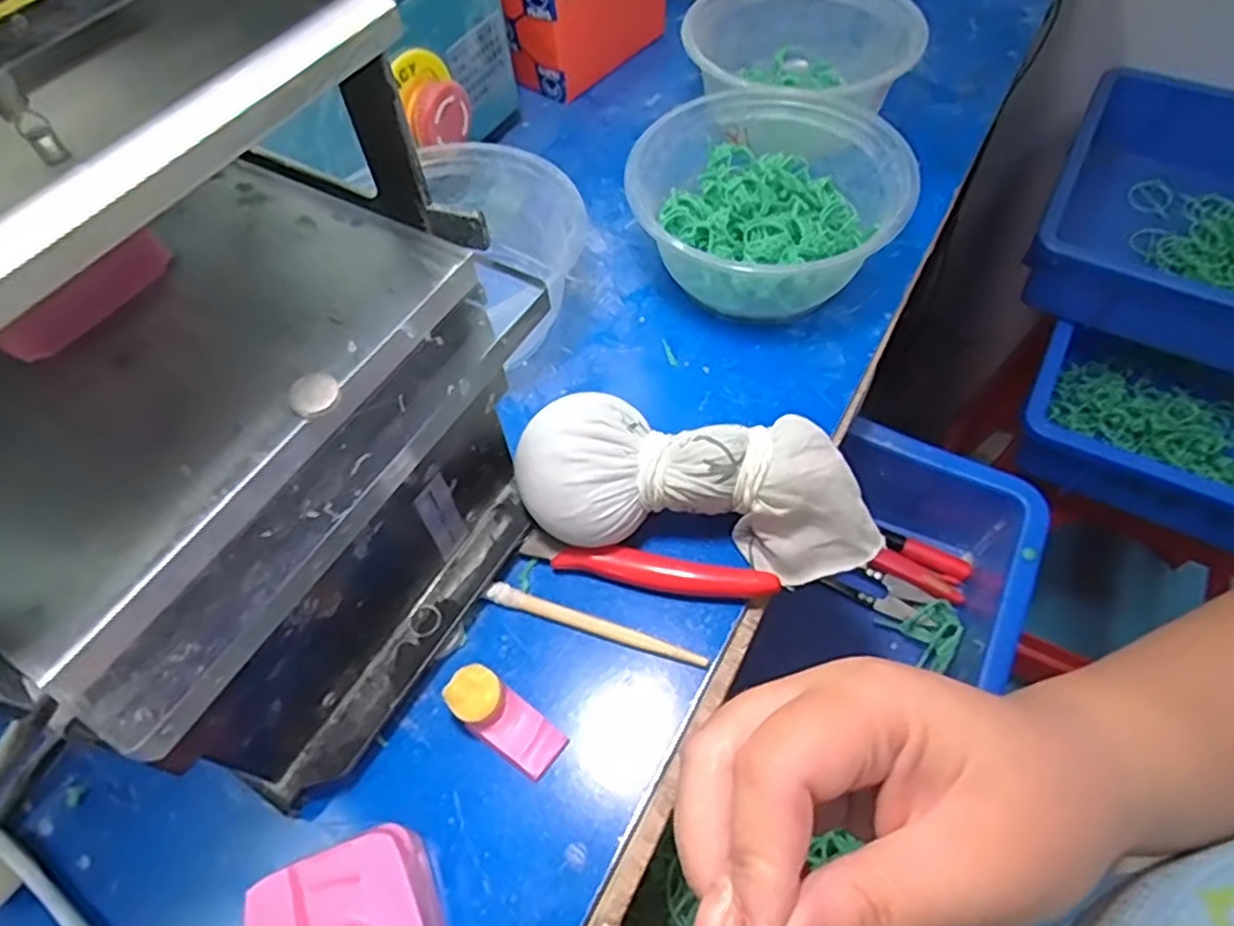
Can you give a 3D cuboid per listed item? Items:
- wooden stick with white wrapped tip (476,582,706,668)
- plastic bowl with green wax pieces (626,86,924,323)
[{"bbox_3d":[-0.010,0.066,0.289,0.093,0.006,0.009,18,61,14],"label":"wooden stick with white wrapped tip"},{"bbox_3d":[0.078,-0.133,0.377,0.132,0.062,0.121,-1,58,2],"label":"plastic bowl with green wax pieces"}]

